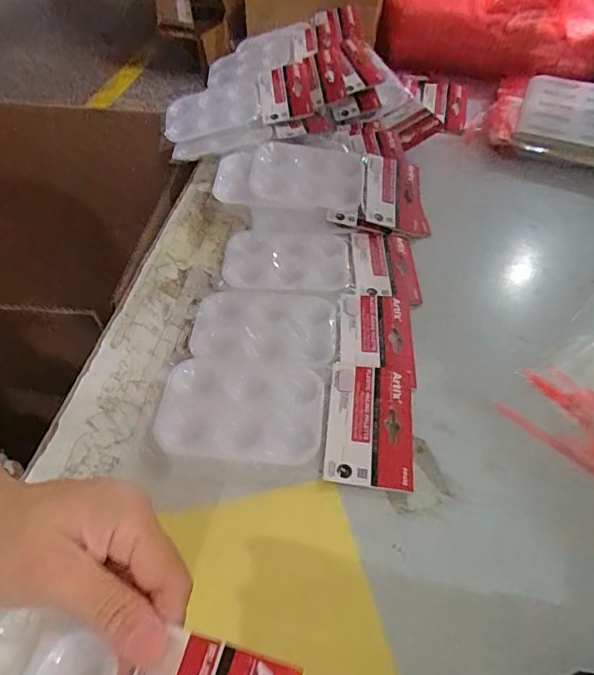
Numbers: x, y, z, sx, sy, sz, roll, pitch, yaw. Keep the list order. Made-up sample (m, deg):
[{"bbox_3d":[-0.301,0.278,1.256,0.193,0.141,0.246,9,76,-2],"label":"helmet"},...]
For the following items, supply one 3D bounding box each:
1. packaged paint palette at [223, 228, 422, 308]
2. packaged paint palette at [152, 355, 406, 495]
[{"bbox_3d":[0.022,-0.076,0.503,0.193,0.011,0.097,6,49,5],"label":"packaged paint palette"},{"bbox_3d":[-0.009,0.059,0.387,0.191,0.017,0.097,7,49,5],"label":"packaged paint palette"}]

